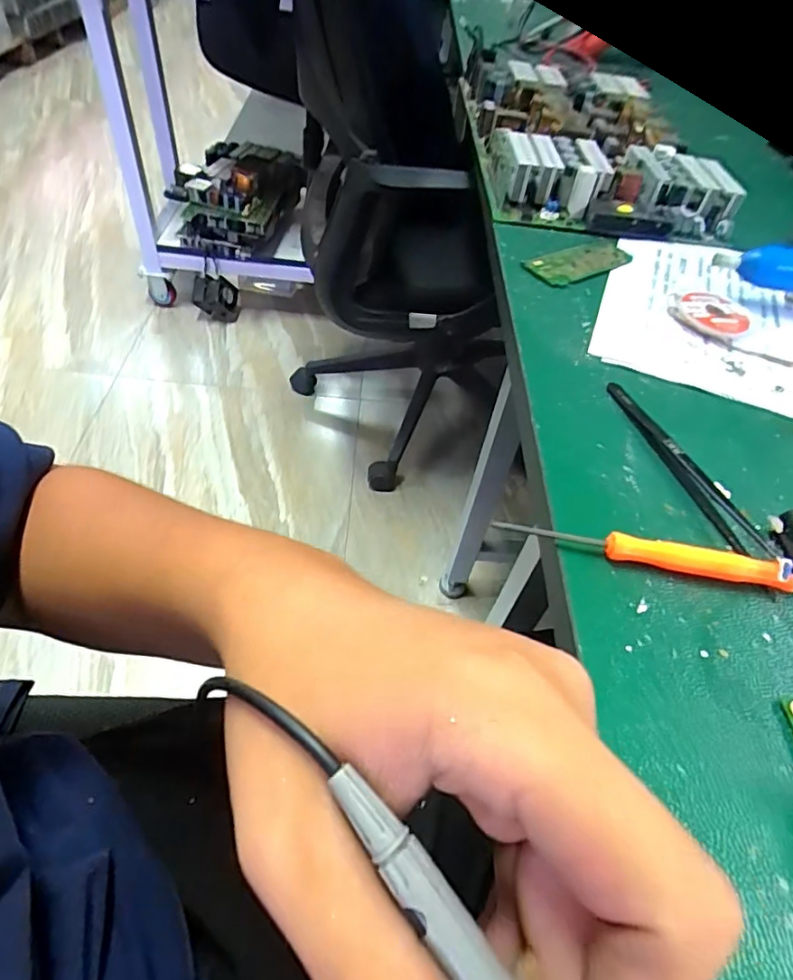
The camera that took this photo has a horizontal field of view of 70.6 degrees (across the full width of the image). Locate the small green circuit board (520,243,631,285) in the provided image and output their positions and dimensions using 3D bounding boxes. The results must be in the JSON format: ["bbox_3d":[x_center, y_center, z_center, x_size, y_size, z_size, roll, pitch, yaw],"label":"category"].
[{"bbox_3d":[0.133,-0.165,0.401,0.090,0.004,0.034,-23,54,-23],"label":"small green circuit board"}]

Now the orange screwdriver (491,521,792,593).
[{"bbox_3d":[0.102,0.026,0.231,0.123,0.015,0.008,11,49,2],"label":"orange screwdriver"}]

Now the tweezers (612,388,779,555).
[{"bbox_3d":[0.140,-0.017,0.277,0.018,0.008,0.115,-12,52,-17],"label":"tweezers"}]

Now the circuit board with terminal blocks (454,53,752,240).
[{"bbox_3d":[0.176,-0.339,0.532,0.199,0.038,0.338,3,49,-2],"label":"circuit board with terminal blocks"}]

